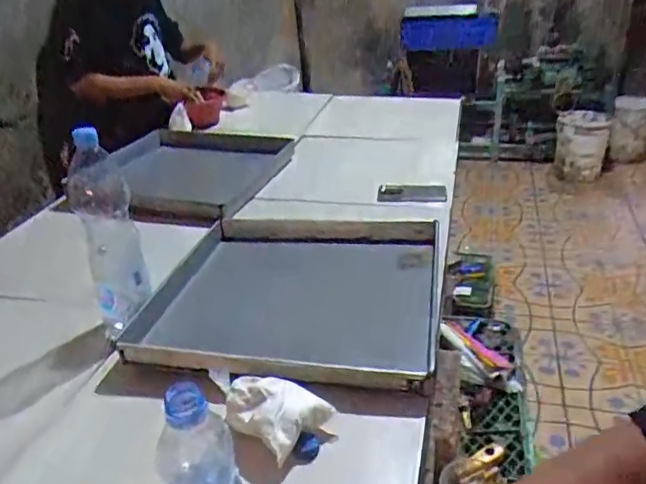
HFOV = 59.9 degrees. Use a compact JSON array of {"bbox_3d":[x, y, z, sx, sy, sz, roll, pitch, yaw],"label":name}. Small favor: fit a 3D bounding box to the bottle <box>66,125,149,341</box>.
[{"bbox_3d":[-0.336,-0.012,0.882,0.087,0.310,0.072,-16,32,-20],"label":"bottle"}]

